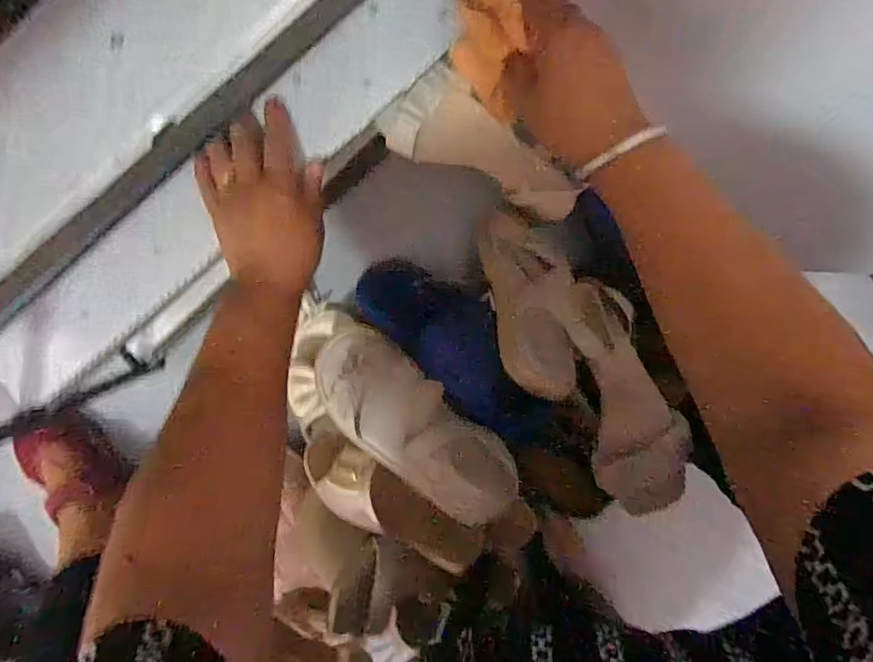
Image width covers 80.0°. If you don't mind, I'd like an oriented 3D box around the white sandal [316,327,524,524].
[{"bbox_3d":[-0.027,0.097,0.543,0.246,0.053,0.094,41,93,9],"label":"white sandal"}]

